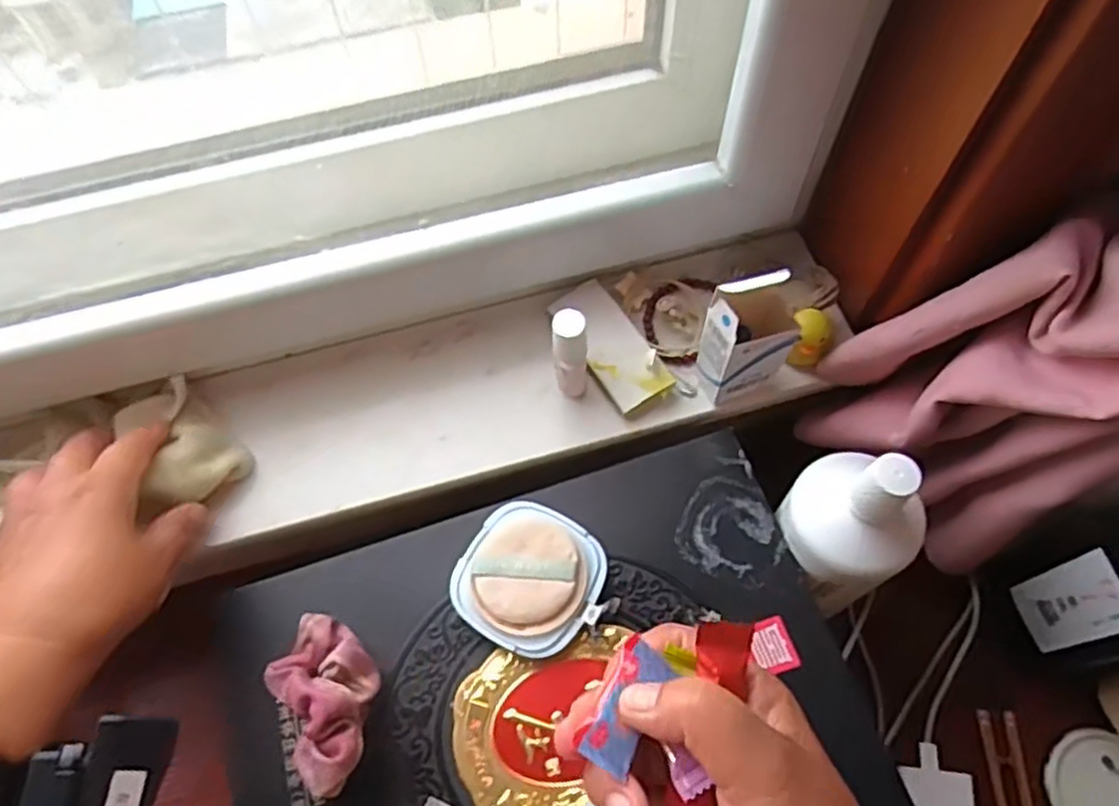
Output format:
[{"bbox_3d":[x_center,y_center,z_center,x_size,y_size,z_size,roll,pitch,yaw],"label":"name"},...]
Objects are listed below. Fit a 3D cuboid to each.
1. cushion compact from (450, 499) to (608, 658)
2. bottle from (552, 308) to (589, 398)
[{"bbox_3d":[-0.015,0.094,0.398,0.074,0.023,0.071,27,68,15],"label":"cushion compact"},{"bbox_3d":[0.007,-0.026,0.429,0.019,0.068,0.020,-1,64,2],"label":"bottle"}]

